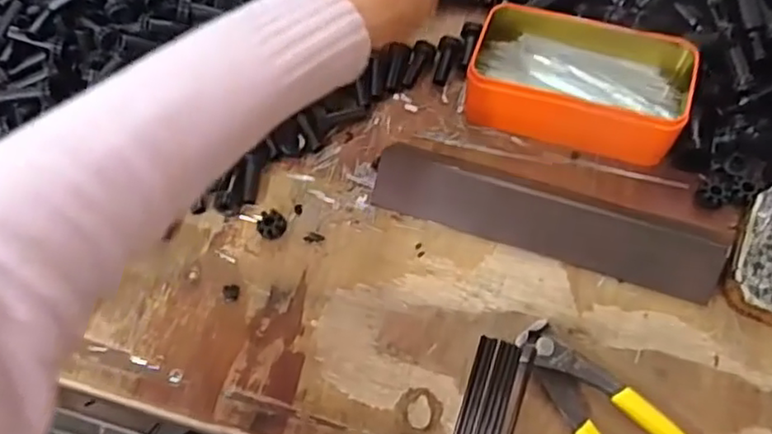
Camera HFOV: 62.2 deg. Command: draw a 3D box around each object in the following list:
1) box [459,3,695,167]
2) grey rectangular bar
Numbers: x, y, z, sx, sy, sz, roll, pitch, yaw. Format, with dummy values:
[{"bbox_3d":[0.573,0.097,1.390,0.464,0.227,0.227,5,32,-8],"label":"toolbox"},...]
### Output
[{"bbox_3d":[0.134,-0.098,0.452,0.151,0.043,0.087,18,64,12],"label":"box"},{"bbox_3d":[0.103,-0.004,0.413,0.222,0.016,0.051,17,64,11],"label":"grey rectangular bar"}]

